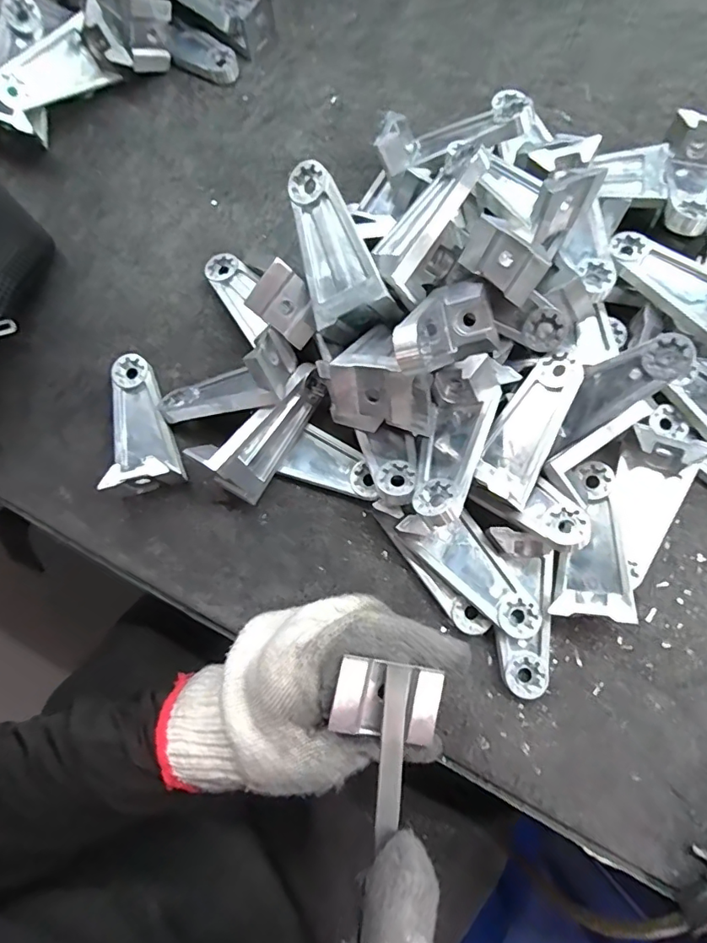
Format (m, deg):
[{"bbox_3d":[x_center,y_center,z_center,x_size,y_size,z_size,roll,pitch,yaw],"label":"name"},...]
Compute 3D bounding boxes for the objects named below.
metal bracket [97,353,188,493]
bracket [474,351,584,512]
[{"bbox_3d":[-0.142,-0.035,0.323,0.041,0.031,0.092,-15,77,-2],"label":"metal bracket"},{"bbox_3d":[0.102,-0.026,0.290,0.033,0.021,0.089,25,79,7],"label":"bracket"}]

